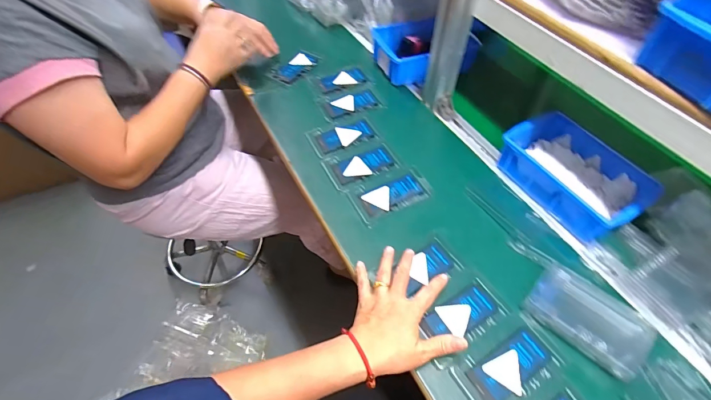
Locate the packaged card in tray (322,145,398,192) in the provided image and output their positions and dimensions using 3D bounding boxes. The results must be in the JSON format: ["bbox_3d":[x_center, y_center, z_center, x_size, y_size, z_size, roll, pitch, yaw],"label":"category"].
[{"bbox_3d":[0.011,-0.060,0.606,0.118,0.004,0.072,-22,57,-16],"label":"packaged card in tray"}]

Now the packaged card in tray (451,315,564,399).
[{"bbox_3d":[0.181,0.196,0.419,0.119,0.006,0.070,-27,59,-19],"label":"packaged card in tray"}]

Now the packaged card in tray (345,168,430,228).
[{"bbox_3d":[0.057,-0.014,0.573,0.127,0.004,0.068,-26,58,-18],"label":"packaged card in tray"}]

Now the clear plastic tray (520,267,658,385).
[{"bbox_3d":[0.287,0.145,0.441,0.130,0.031,0.084,32,60,21],"label":"clear plastic tray"}]

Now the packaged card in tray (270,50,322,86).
[{"bbox_3d":[-0.127,-0.286,0.766,0.060,0.008,0.121,27,58,18],"label":"packaged card in tray"}]

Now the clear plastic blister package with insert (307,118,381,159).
[{"bbox_3d":[-0.021,-0.115,0.649,0.119,0.007,0.070,-20,57,-15],"label":"clear plastic blister package with insert"}]

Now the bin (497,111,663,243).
[{"bbox_3d":[0.344,-0.044,0.566,0.144,0.058,0.208,-29,59,-20],"label":"bin"}]

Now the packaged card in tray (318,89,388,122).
[{"bbox_3d":[-0.010,-0.189,0.701,0.116,0.007,0.075,-19,56,-14],"label":"packaged card in tray"}]

